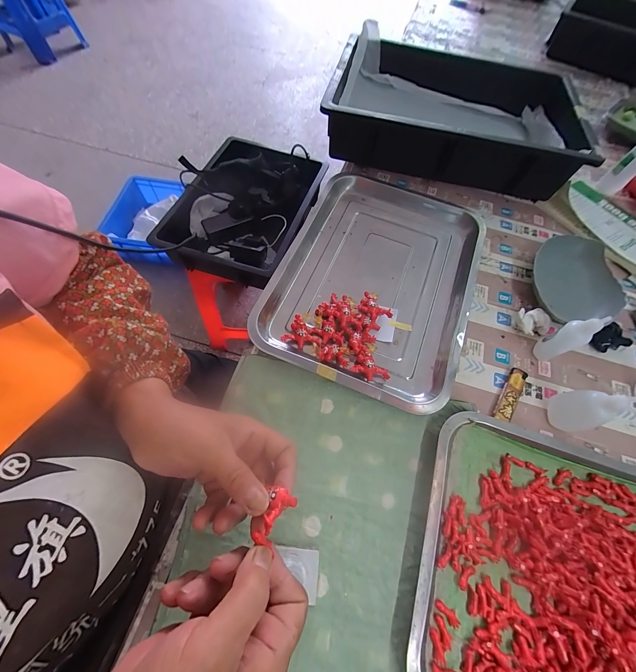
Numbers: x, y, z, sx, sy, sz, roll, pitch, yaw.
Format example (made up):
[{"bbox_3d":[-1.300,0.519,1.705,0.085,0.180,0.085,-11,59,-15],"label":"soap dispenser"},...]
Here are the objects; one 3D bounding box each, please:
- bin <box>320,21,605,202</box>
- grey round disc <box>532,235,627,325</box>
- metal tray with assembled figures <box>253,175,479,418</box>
[{"bbox_3d":[0.246,-0.430,0.549,0.422,0.093,0.306,14,64,3],"label":"bin"},{"bbox_3d":[0.354,-0.080,0.403,0.108,0.036,0.120,-4,65,-5],"label":"grey round disc"},{"bbox_3d":[0.082,-0.088,0.412,0.258,0.029,0.341,20,65,6],"label":"metal tray with assembled figures"}]

